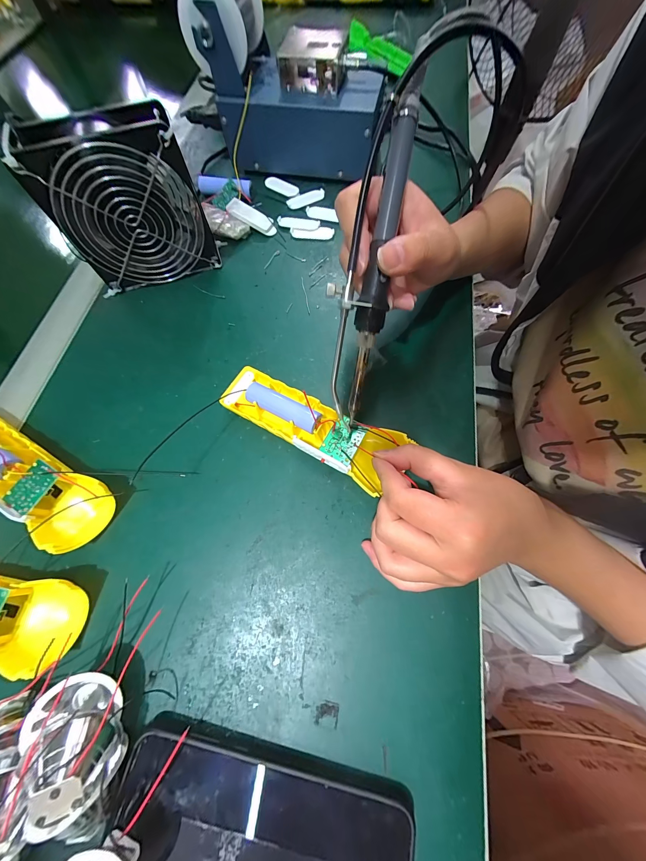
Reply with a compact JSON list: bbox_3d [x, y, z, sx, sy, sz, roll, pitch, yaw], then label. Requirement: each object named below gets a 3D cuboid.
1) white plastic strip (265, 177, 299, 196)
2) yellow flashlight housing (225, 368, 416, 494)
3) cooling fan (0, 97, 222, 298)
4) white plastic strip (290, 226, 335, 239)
[{"bbox_3d":[-0.053,-0.316,0.372,0.047,0.005,0.020,27,72,11],"label":"white plastic strip"},{"bbox_3d":[-0.014,-0.008,0.233,0.150,0.038,0.050,27,72,13],"label":"yellow flashlight housing"},{"bbox_3d":[-0.175,-0.205,0.269,0.123,0.121,0.048,-19,70,-6],"label":"cooling fan"},{"bbox_3d":[-0.013,-0.238,0.345,0.052,0.004,0.017,3,69,2],"label":"white plastic strip"}]

